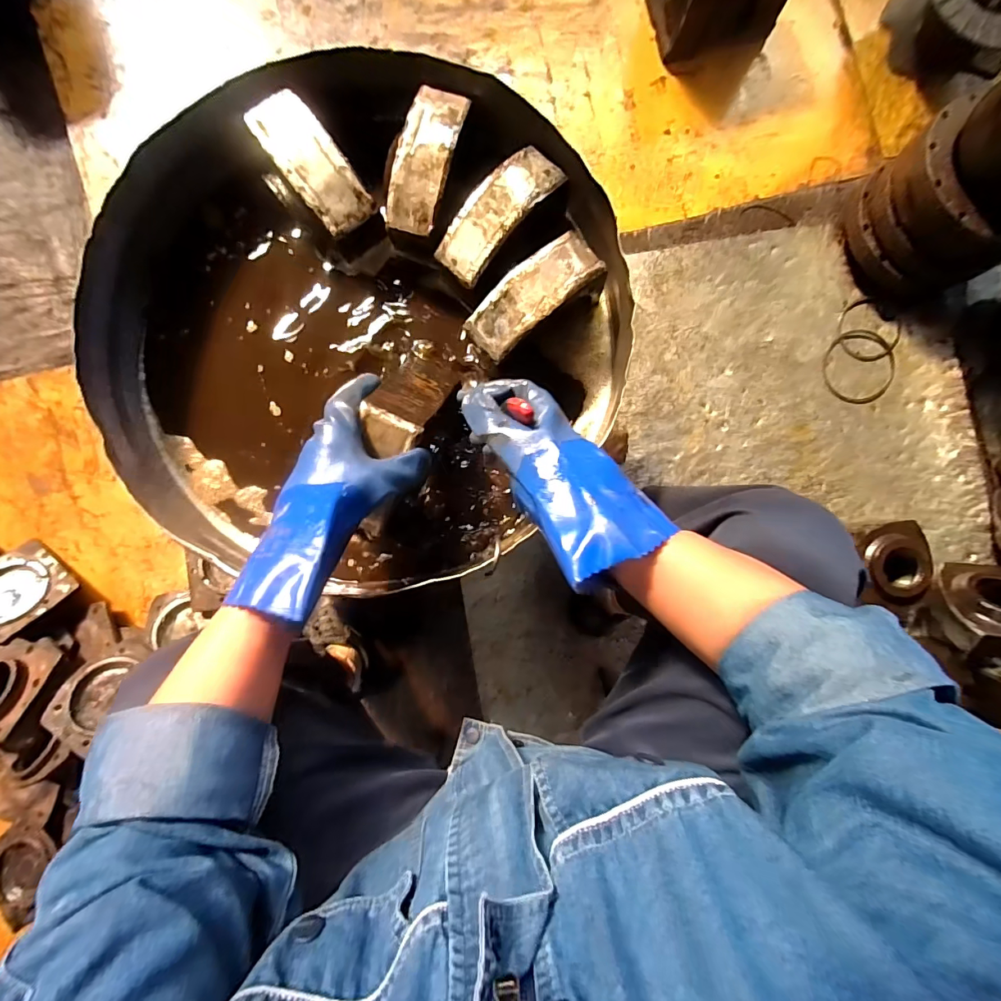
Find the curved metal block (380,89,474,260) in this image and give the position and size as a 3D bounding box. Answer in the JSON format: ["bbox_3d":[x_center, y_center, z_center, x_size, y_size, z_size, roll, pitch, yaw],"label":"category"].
[{"bbox_3d":[-0.082,-0.356,0.483,0.061,0.042,0.158,18,98,0],"label":"curved metal block"}]

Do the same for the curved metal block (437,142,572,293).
[{"bbox_3d":[-0.002,-0.303,0.472,0.056,0.028,0.151,42,89,-1],"label":"curved metal block"}]

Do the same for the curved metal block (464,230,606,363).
[{"bbox_3d":[0.036,-0.213,0.468,0.149,0.028,0.061,-36,91,-1],"label":"curved metal block"}]

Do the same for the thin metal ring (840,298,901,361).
[{"bbox_3d":[0.668,-0.308,0.818,0.106,0.010,0.099,-1,87,14],"label":"thin metal ring"}]

